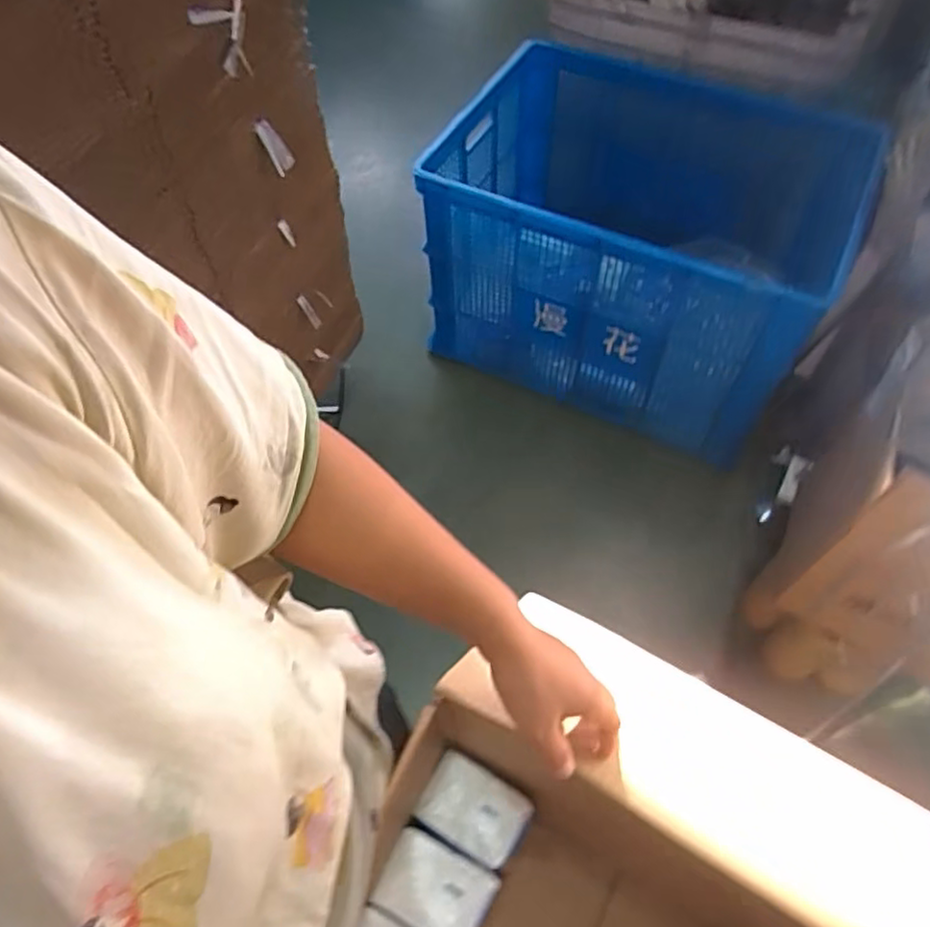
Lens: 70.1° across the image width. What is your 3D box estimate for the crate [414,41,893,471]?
[{"bbox_3d":[0.379,-0.471,1.470,0.776,0.491,0.576,22,61,14],"label":"crate"}]

